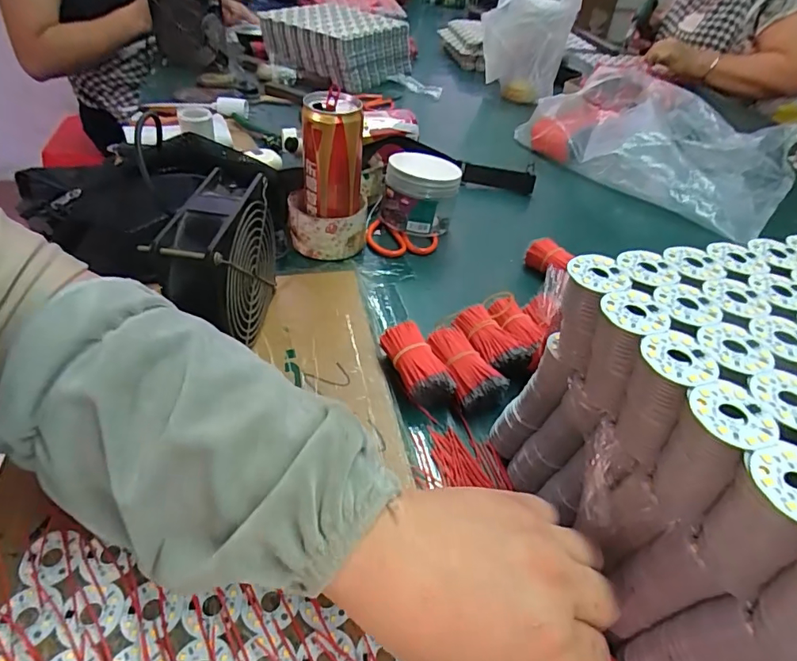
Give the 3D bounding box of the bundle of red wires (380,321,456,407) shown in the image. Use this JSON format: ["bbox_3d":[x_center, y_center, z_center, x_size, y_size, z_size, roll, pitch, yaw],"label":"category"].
[{"bbox_3d":[0.013,0.029,0.389,0.032,0.034,0.070,-13,46,-20],"label":"bundle of red wires"}]

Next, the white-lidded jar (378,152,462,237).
[{"bbox_3d":[0.024,-0.155,0.558,0.084,0.069,0.091,11,43,5],"label":"white-lidded jar"}]

